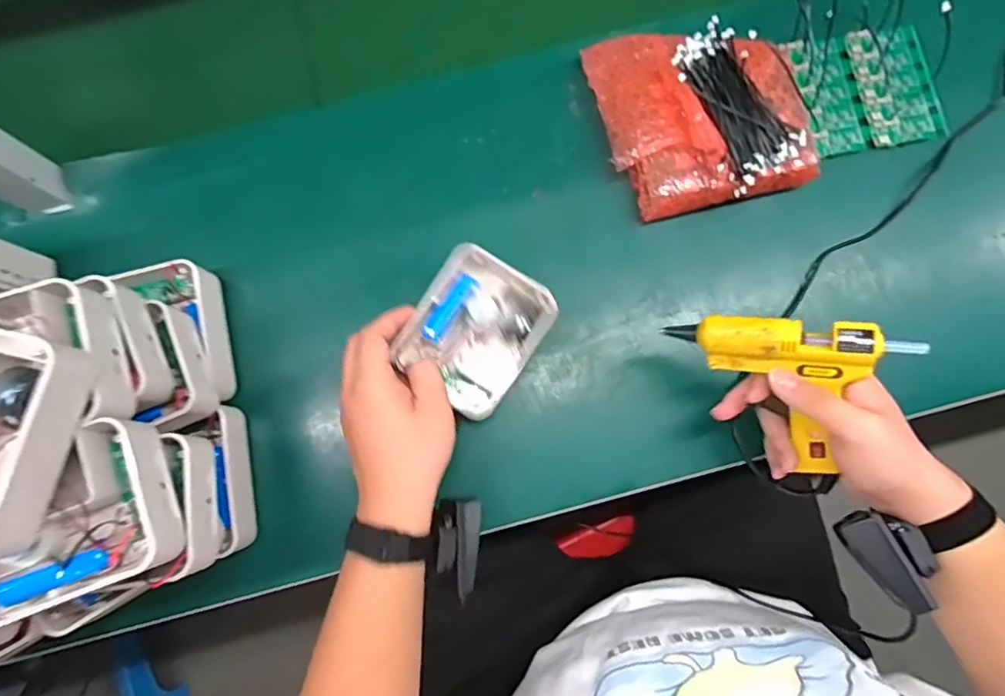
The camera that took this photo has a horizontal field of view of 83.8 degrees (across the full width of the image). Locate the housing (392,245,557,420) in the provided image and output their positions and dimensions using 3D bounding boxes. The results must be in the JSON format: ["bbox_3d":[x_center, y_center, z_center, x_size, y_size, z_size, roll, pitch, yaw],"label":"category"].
[{"bbox_3d":[-0.024,-0.016,0.496,0.106,0.029,0.126,33,82,6],"label":"housing"}]

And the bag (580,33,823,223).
[{"bbox_3d":[0.187,-0.224,0.530,0.185,0.059,0.183,-12,80,-1],"label":"bag"}]

